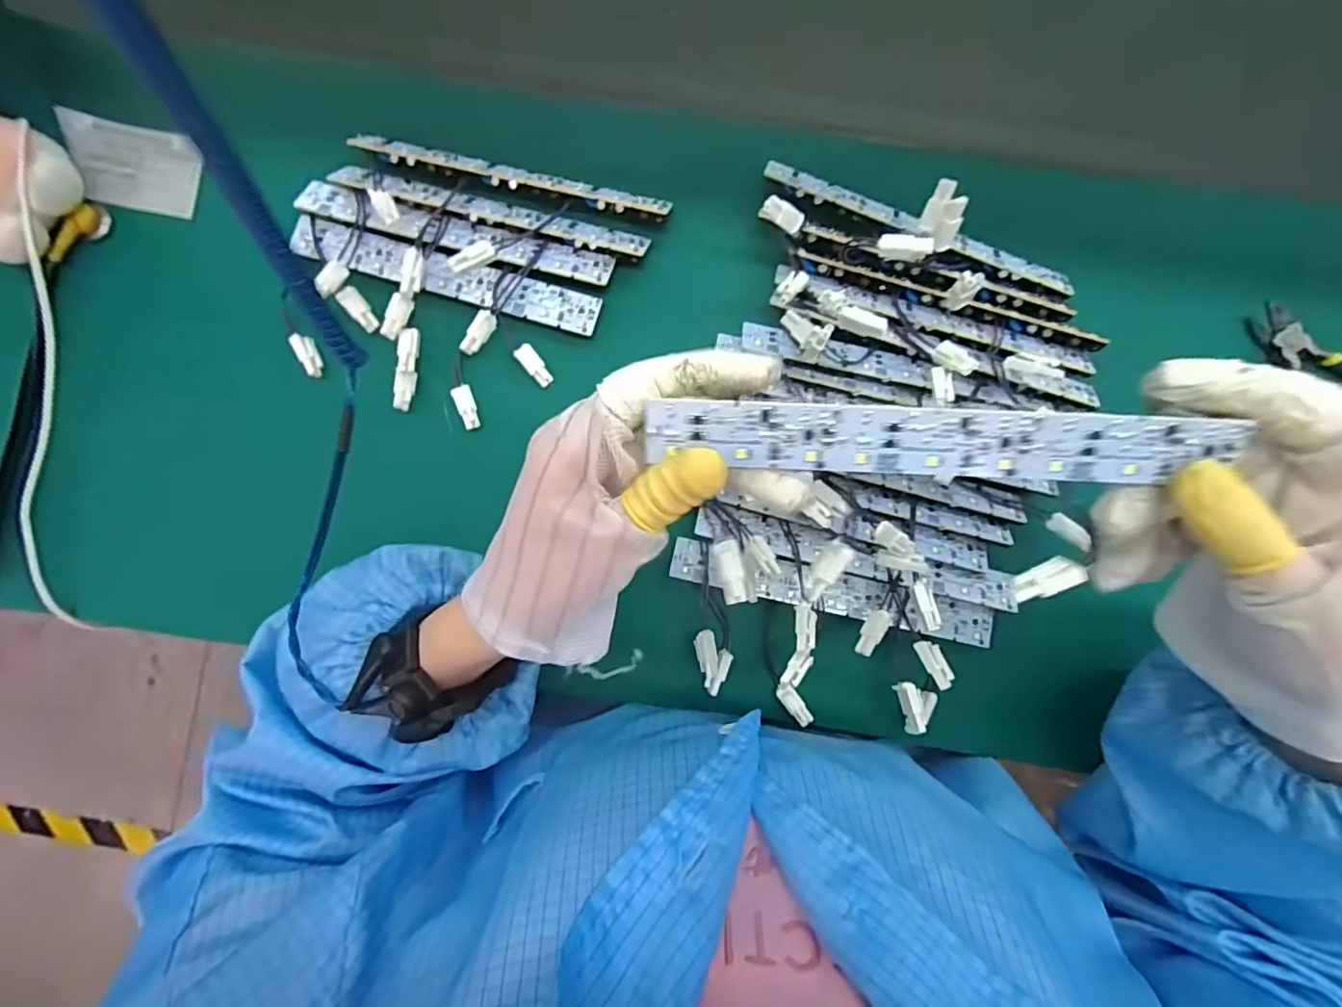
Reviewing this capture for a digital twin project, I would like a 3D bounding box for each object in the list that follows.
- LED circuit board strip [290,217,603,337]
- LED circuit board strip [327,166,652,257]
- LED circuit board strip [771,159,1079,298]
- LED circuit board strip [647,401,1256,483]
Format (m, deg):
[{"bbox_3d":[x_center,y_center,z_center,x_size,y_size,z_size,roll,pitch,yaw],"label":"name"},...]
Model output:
[{"bbox_3d":[-0.137,-0.139,0.350,0.189,0.010,0.026,16,88,1],"label":"LED circuit board strip"},{"bbox_3d":[-0.109,-0.177,0.346,0.194,0.008,0.017,14,88,1],"label":"LED circuit board strip"},{"bbox_3d":[0.146,-0.164,0.343,0.189,0.007,0.016,22,88,1],"label":"LED circuit board strip"},{"bbox_3d":[0.085,-0.020,0.192,0.180,0.004,0.023,2,120,2],"label":"LED circuit board strip"}]

